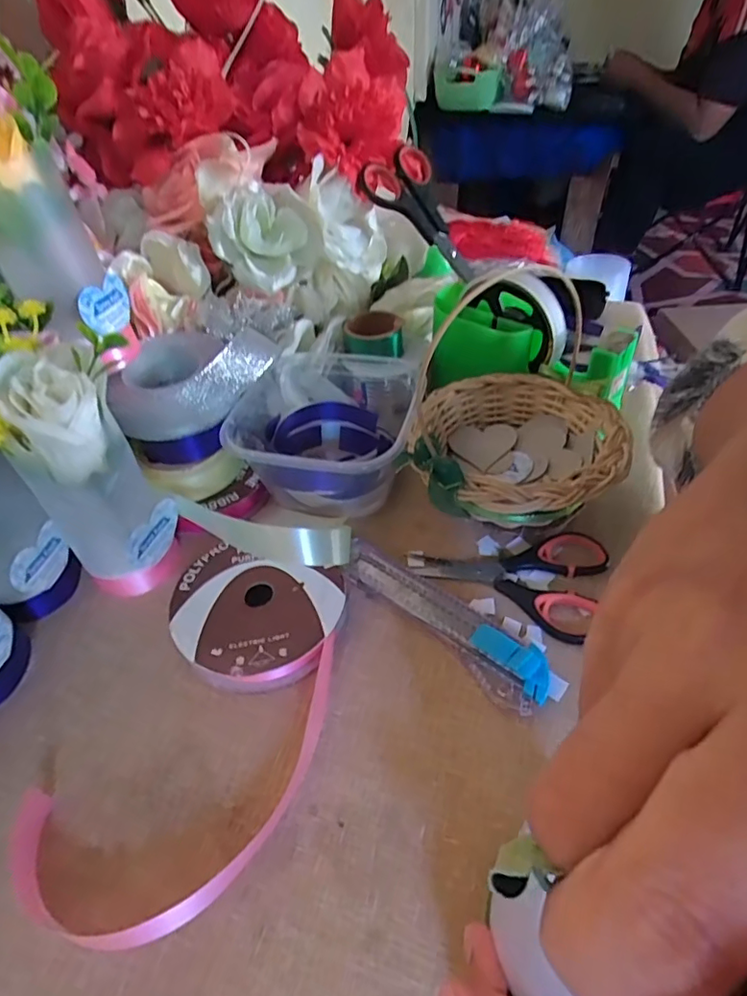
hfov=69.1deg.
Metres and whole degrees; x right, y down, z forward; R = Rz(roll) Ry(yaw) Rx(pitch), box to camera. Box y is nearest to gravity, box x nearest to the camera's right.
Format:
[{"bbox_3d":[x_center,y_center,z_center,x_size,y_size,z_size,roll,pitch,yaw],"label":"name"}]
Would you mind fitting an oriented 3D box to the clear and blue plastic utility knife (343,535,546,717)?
[{"bbox_3d":[0.037,0.063,0.300,0.133,0.013,0.035,33,54,32],"label":"clear and blue plastic utility knife"}]

